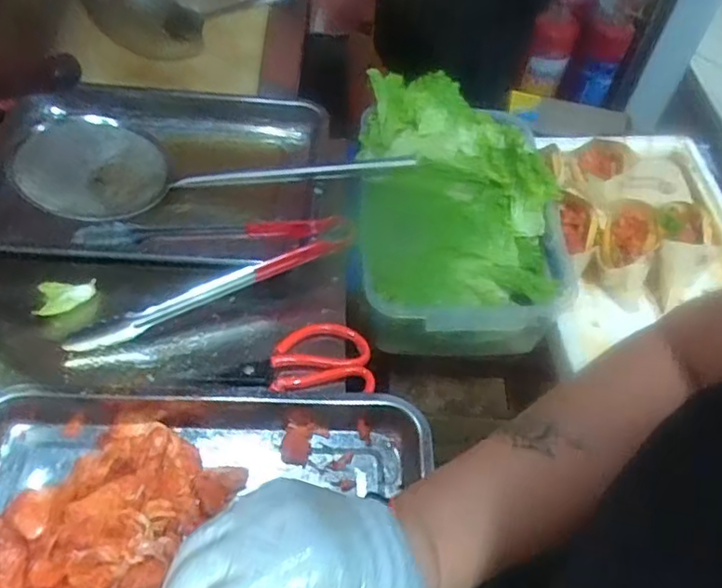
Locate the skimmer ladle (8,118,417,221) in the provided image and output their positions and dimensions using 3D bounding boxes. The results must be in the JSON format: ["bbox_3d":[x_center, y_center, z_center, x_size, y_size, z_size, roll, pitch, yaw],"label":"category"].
[{"bbox_3d":[-0.170,-0.164,0.740,0.437,0.054,0.156,-5,53,-8],"label":"skimmer ladle"}]

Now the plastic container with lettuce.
[{"bbox_3d":[0.125,-0.112,0.835,0.252,0.142,0.376,1,53,-4],"label":"plastic container with lettuce"}]

